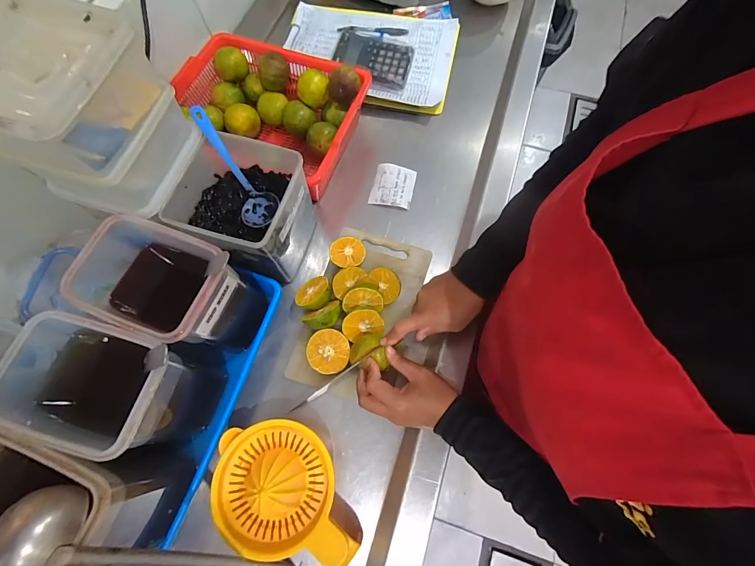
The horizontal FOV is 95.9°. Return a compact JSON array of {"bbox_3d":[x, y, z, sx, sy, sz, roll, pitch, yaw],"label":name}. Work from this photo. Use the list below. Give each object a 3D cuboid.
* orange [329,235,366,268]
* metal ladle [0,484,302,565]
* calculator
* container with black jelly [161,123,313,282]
[{"bbox_3d":[-0.044,-0.044,0.508,0.050,0.022,0.048,0,70,0],"label":"orange"},{"bbox_3d":[-0.180,0.253,0.320,0.043,0.281,0.043,10,62,51],"label":"metal ladle"},{"bbox_3d":[-0.007,-0.418,0.627,0.146,0.023,0.101,21,71,7],"label":"calculator"},{"bbox_3d":[-0.180,-0.095,0.470,0.147,0.143,0.133,13,70,5],"label":"container with black jelly"}]

